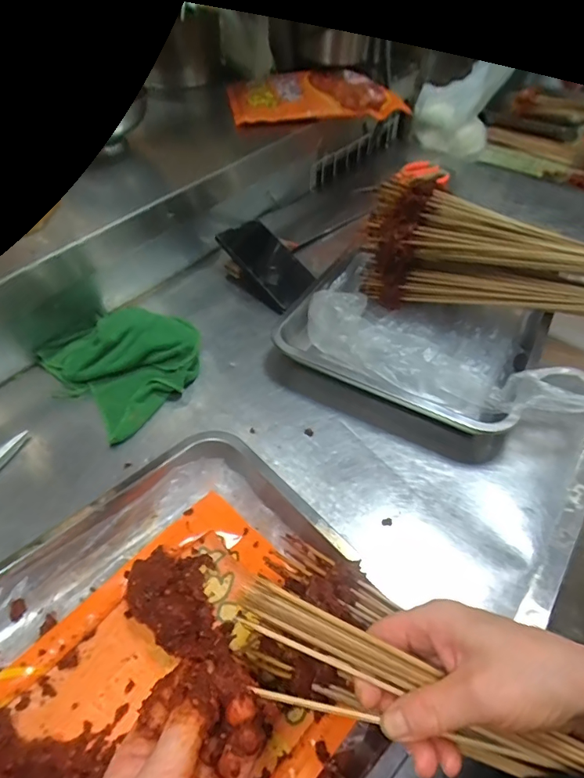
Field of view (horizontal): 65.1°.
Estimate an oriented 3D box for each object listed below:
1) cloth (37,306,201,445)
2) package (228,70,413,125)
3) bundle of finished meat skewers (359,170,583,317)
[{"bbox_3d":[-0.199,-0.048,0.554,0.167,0.051,0.162,32,56,26],"label":"cloth"},{"bbox_3d":[0.039,-0.545,0.854,0.319,0.038,0.208,-13,49,-11],"label":"package"},{"bbox_3d":[0.282,-0.147,0.577,0.391,0.138,0.082,22,52,19],"label":"bundle of finished meat skewers"}]

